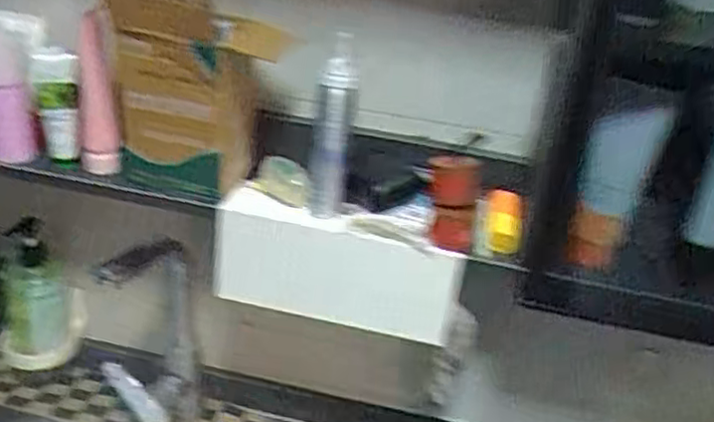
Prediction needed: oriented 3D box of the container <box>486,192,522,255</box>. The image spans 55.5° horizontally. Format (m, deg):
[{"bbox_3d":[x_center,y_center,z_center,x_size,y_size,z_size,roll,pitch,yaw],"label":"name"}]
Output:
[{"bbox_3d":[0.139,0.010,0.638,0.031,0.027,0.072,10,28,7],"label":"container"}]

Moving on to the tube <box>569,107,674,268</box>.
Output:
[{"bbox_3d":[0.223,-0.021,0.595,0.057,0.140,0.043,18,30,20],"label":"tube"}]

